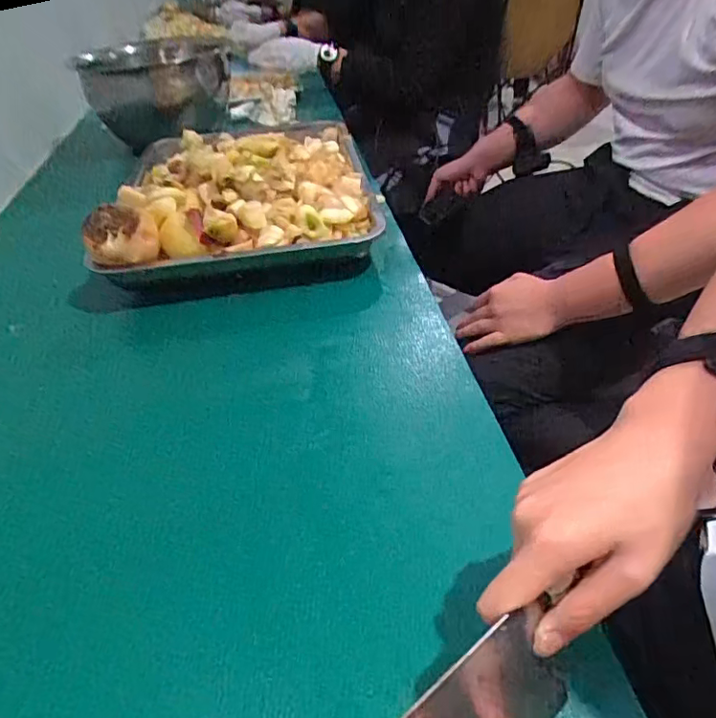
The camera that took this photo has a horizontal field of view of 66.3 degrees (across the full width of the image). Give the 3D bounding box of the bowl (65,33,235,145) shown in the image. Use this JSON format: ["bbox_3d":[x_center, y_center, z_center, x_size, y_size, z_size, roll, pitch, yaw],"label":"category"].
[{"bbox_3d":[-0.381,-0.511,1.052,0.243,0.146,0.243,-15,39,-11],"label":"bowl"}]

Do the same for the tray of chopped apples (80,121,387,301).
[{"bbox_3d":[-0.149,-0.246,0.758,0.309,0.116,0.420,-8,38,-2],"label":"tray of chopped apples"}]

